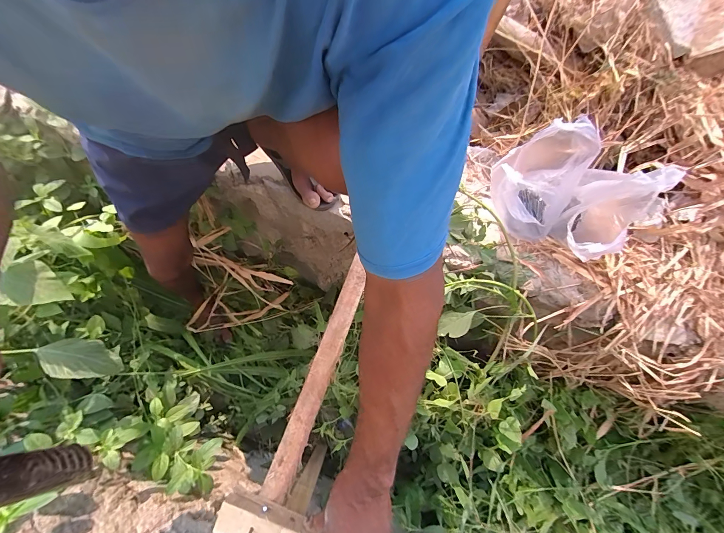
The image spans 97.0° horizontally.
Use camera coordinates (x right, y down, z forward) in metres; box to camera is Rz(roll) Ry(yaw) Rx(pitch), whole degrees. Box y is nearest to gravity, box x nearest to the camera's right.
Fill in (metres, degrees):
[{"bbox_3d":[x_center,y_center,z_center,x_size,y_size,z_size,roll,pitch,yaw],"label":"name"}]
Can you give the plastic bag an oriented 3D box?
[{"bbox_3d":[0.366,-0.140,0.568,0.220,0.220,0.188,43,73,13],"label":"plastic bag"}]

